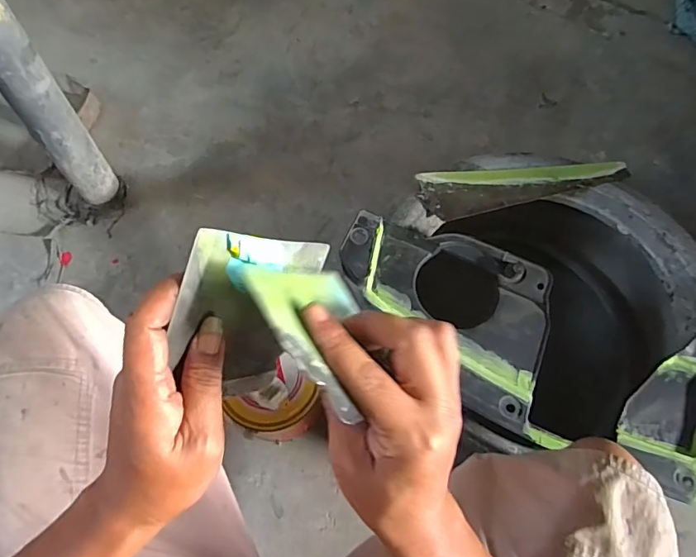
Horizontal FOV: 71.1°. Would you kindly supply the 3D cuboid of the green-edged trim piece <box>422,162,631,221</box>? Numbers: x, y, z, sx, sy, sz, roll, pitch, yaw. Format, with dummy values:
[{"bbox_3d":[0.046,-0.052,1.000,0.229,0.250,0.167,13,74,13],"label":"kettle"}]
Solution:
[{"bbox_3d":[0.282,-0.141,0.768,0.335,0.032,0.086,-5,68,-6],"label":"green-edged trim piece"}]

